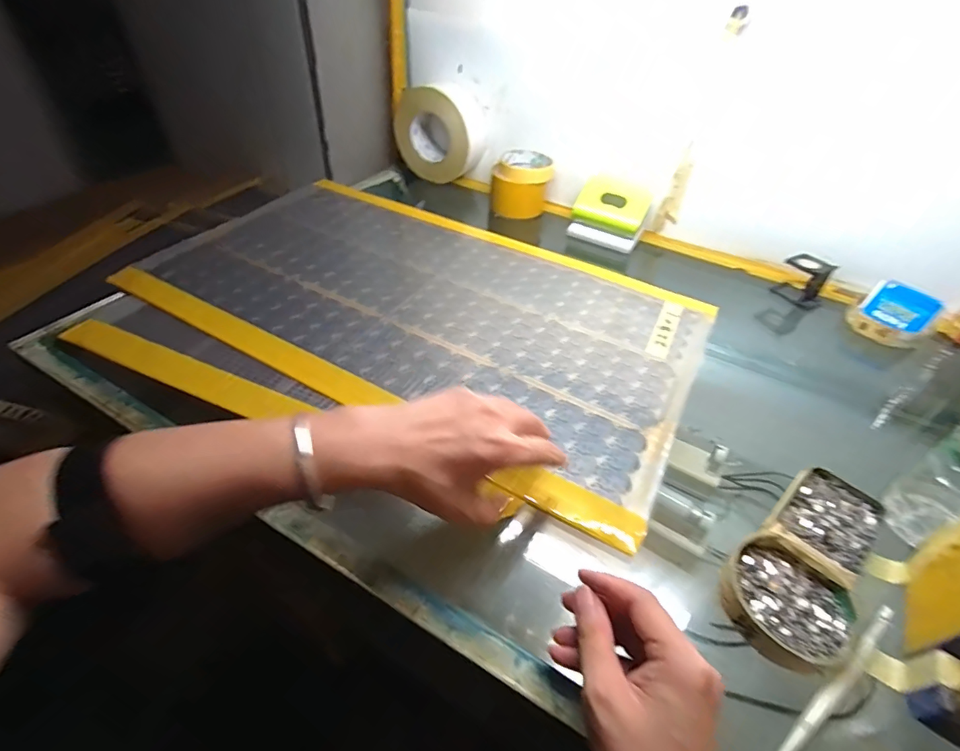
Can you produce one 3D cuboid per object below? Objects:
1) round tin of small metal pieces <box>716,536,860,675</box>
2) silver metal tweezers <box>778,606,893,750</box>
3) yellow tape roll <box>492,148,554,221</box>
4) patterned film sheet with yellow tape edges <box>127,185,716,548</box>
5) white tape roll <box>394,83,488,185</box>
[{"bbox_3d":[0.203,0.151,0.310,0.077,0.014,0.074,2,45,-2],"label":"round tin of small metal pieces"},{"bbox_3d":[0.219,0.187,0.283,0.142,0.009,0.010,-25,51,-26],"label":"silver metal tweezers"},{"bbox_3d":[0.065,-0.300,0.738,0.086,0.081,0.086,5,45,1],"label":"yellow tape roll"},{"bbox_3d":[-0.068,-0.098,0.565,0.628,0.012,0.372,24,48,19],"label":"patterned film sheet with yellow tape edges"},{"bbox_3d":[-0.069,-0.391,0.762,0.140,0.134,0.060,24,48,19],"label":"white tape roll"}]

